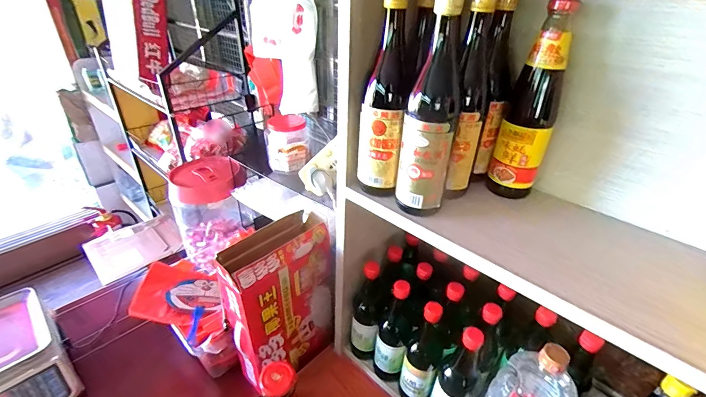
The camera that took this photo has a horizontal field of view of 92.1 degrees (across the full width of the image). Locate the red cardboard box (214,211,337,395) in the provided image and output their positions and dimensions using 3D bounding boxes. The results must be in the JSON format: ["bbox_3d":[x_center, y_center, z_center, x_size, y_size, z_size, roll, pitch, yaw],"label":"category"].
[{"bbox_3d":[-0.149,0.221,0.729,0.216,0.342,0.104,-24,40,-35],"label":"red cardboard box"}]

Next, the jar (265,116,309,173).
[{"bbox_3d":[-0.163,-0.134,0.828,0.097,0.116,0.102,-5,33,-11],"label":"jar"}]

